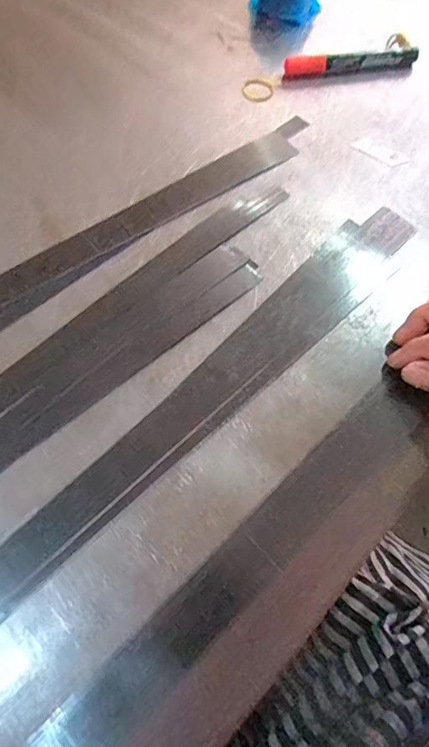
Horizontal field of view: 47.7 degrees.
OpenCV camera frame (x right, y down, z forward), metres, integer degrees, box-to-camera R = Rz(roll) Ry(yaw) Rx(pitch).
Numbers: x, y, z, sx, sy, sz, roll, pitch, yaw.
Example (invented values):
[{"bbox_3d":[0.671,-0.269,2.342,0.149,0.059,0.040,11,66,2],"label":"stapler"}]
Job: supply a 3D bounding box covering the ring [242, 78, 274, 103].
[{"bbox_3d":[0.041,-0.268,0.456,0.030,0.004,0.033,1,61,-2],"label":"ring"}]

